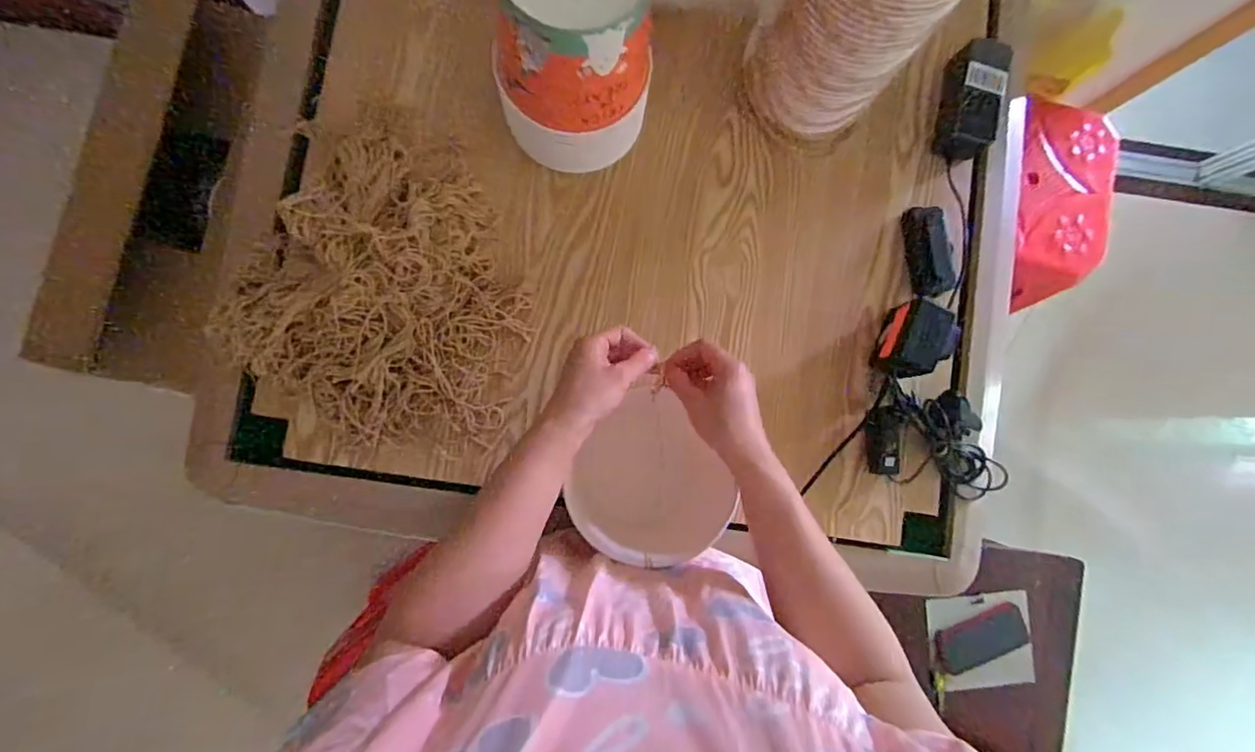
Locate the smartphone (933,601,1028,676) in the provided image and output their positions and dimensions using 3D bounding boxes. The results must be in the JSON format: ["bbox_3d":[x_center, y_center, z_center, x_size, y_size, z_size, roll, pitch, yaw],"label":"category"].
[{"bbox_3d":[0.633,0.471,0.986,0.170,0.015,0.079,-17,86,-7],"label":"smartphone"}]

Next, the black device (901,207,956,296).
[{"bbox_3d":[0.369,-0.153,0.675,0.048,0.026,0.107,-5,85,-6],"label":"black device"}]

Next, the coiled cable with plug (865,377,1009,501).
[{"bbox_3d":[0.371,0.078,0.651,0.178,0.035,0.111,16,83,-4],"label":"coiled cable with plug"}]

